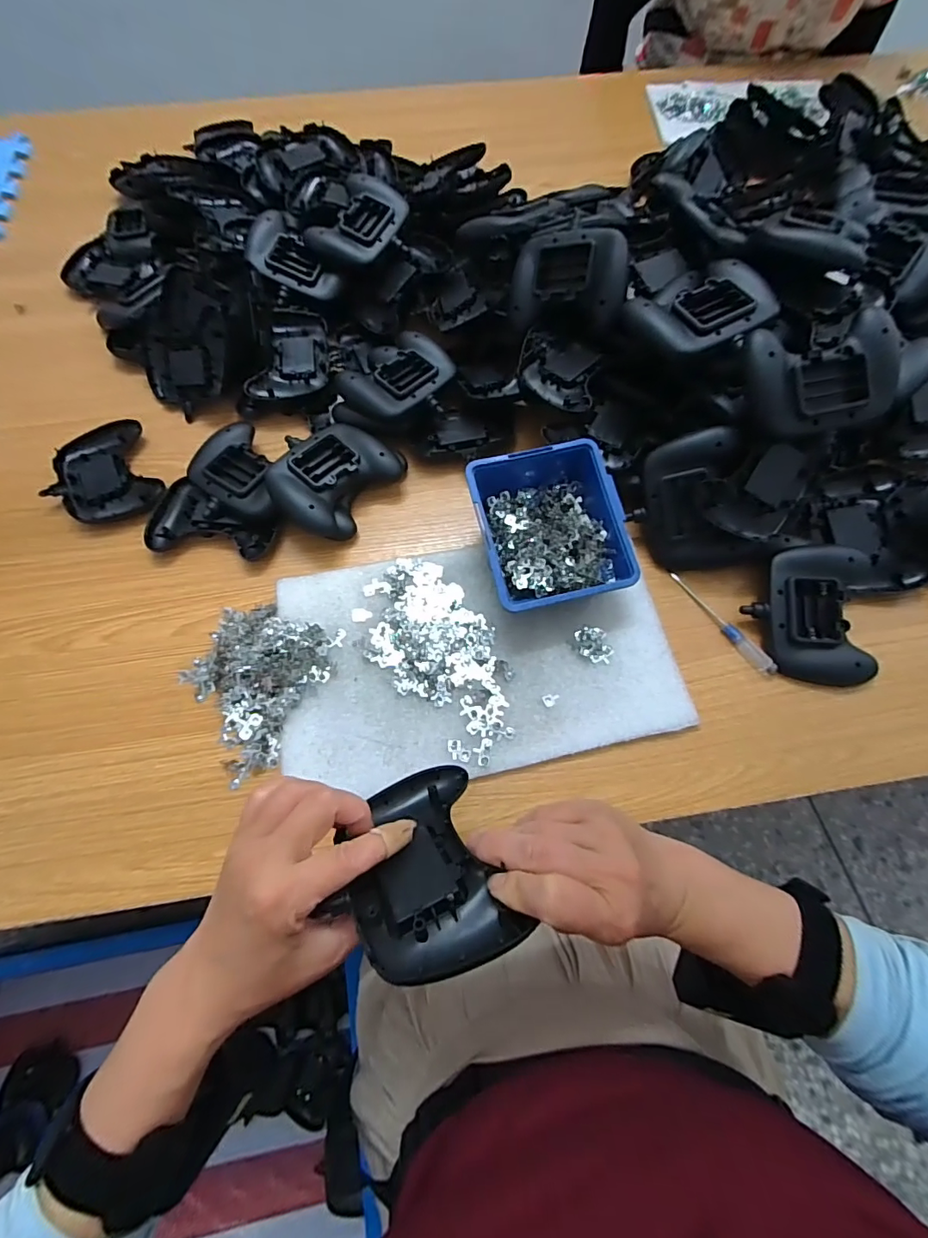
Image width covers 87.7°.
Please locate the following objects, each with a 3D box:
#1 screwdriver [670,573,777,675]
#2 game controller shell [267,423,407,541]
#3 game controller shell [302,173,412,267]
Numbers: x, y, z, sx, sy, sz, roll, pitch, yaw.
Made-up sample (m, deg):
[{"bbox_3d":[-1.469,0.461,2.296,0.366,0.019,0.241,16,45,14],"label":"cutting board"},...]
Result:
[{"bbox_3d":[0.232,0.001,0.435,0.012,0.011,0.119,-32,71,-12],"label":"screwdriver"},{"bbox_3d":[-0.130,-0.142,0.479,0.100,0.044,0.126,31,71,12],"label":"game controller shell"},{"bbox_3d":[-0.115,-0.453,0.547,0.081,0.023,0.114,18,68,8],"label":"game controller shell"}]

